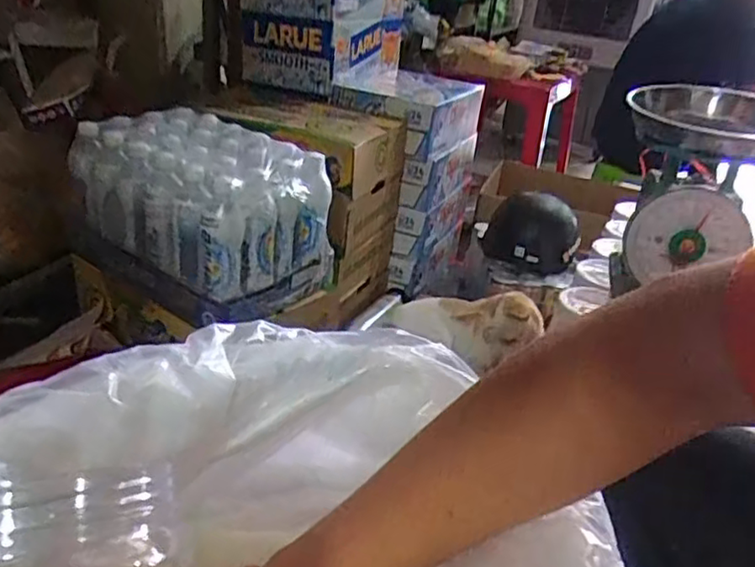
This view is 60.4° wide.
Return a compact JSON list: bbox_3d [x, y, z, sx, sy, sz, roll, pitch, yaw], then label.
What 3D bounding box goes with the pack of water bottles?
[{"bbox_3d":[-0.292,-0.132,1.080,0.384,0.220,0.245,24,33,30],"label":"pack of water bottles"}]

